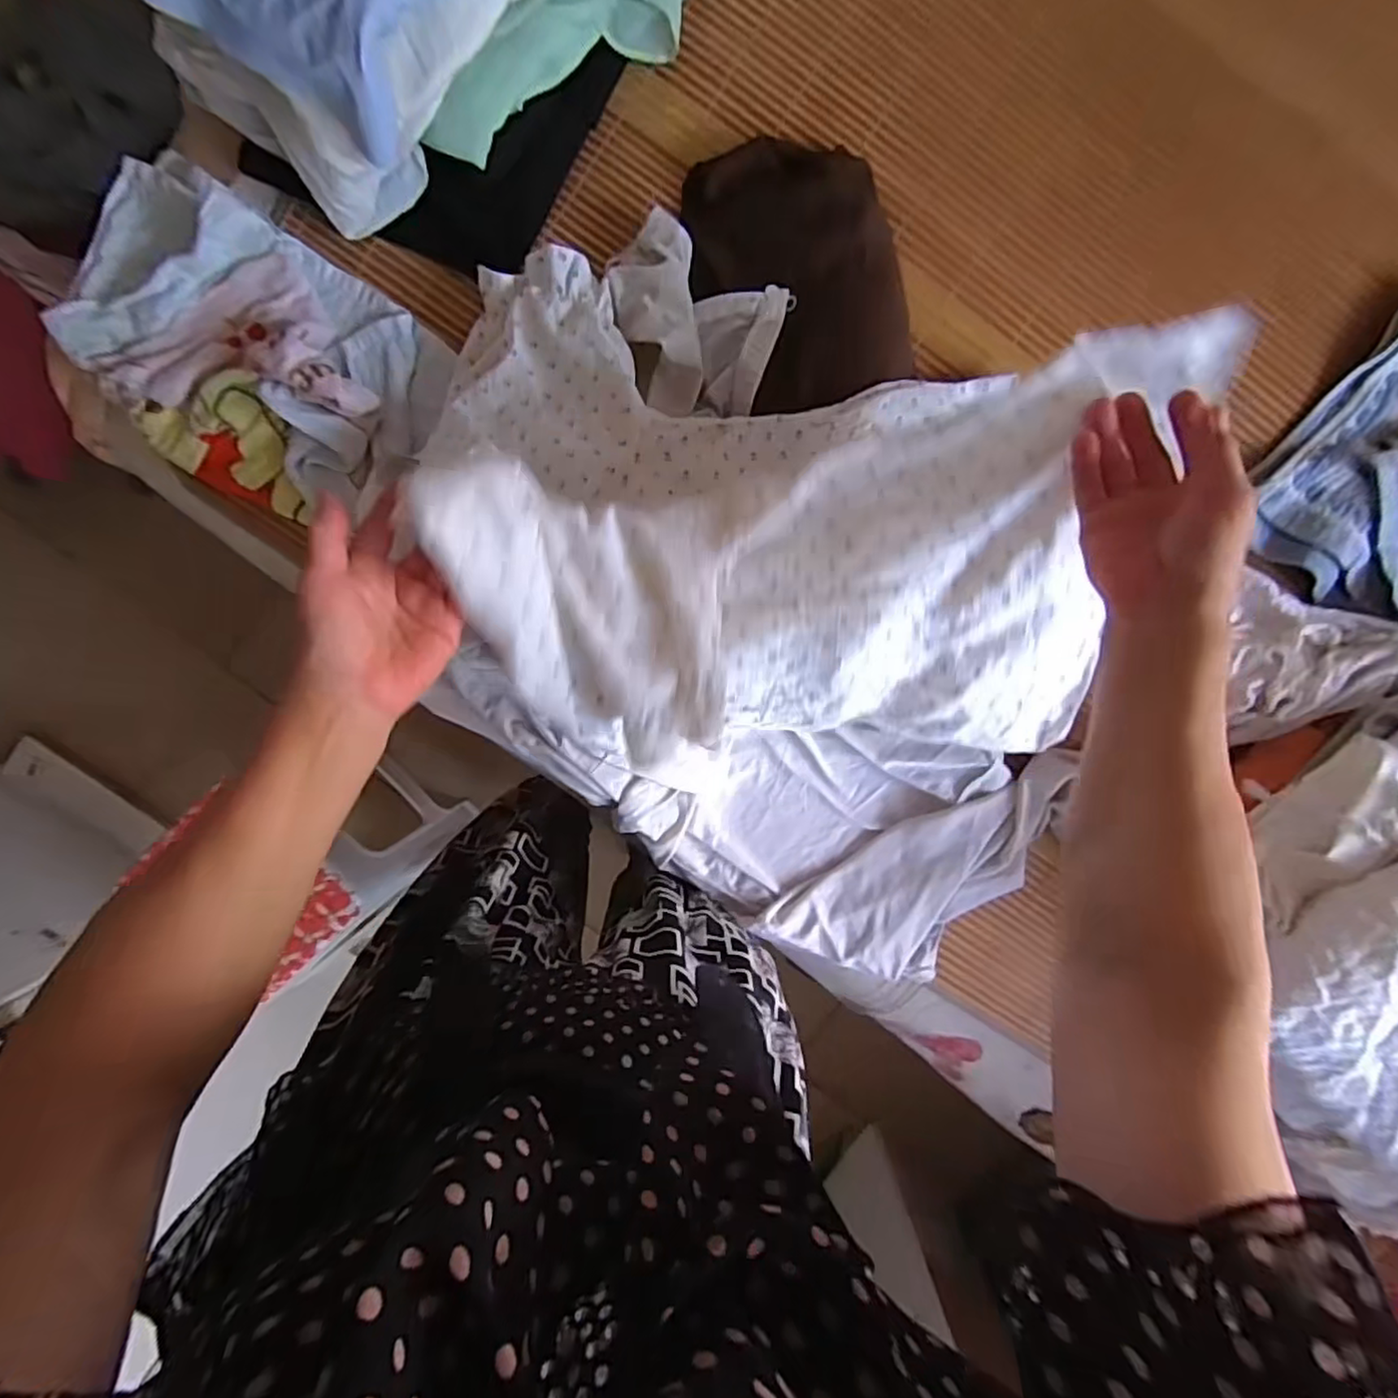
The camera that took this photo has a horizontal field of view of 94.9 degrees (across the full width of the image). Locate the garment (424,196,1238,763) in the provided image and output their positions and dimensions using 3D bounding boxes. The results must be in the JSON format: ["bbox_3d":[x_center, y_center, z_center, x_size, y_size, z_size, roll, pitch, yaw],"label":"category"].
[{"bbox_3d":[0.060,-0.146,0.423,0.447,0.192,0.353,0,96,0],"label":"garment"}]

